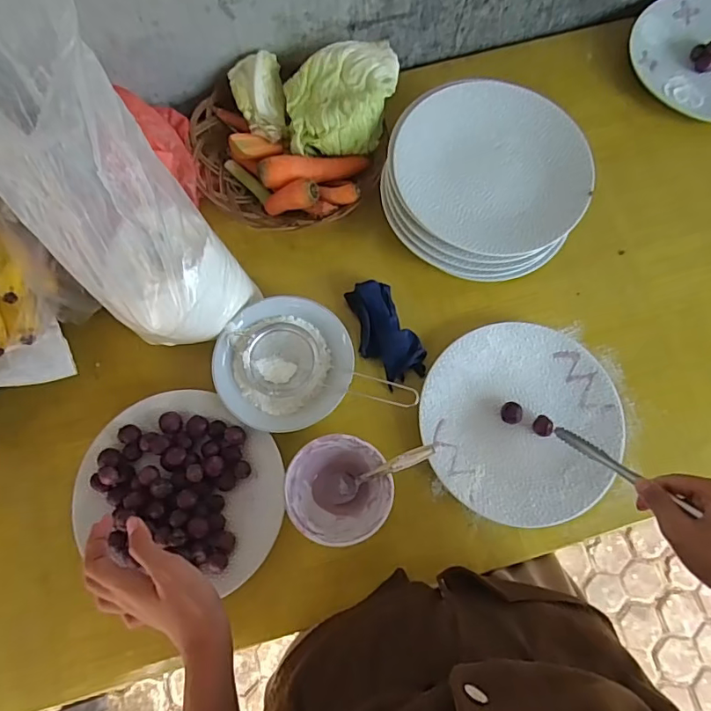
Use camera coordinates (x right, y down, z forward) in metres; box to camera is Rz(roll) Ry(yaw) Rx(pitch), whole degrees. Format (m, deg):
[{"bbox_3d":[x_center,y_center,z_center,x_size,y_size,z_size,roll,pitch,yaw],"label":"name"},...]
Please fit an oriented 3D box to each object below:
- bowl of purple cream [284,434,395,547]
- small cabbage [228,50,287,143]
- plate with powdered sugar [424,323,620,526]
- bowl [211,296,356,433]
[{"bbox_3d":[-0.015,0.126,0.480,0.094,0.046,0.094,0,76,0],"label":"bowl of purple cream"},{"bbox_3d":[-0.109,-0.296,0.577,0.057,0.036,0.096,-11,76,-3],"label":"small cabbage"},{"bbox_3d":[0.169,0.067,0.525,0.191,0.029,0.197,0,76,0],"label":"plate with powdered sugar"},{"bbox_3d":[-0.072,0.012,0.535,0.135,0.045,0.137,0,76,0],"label":"bowl"}]

